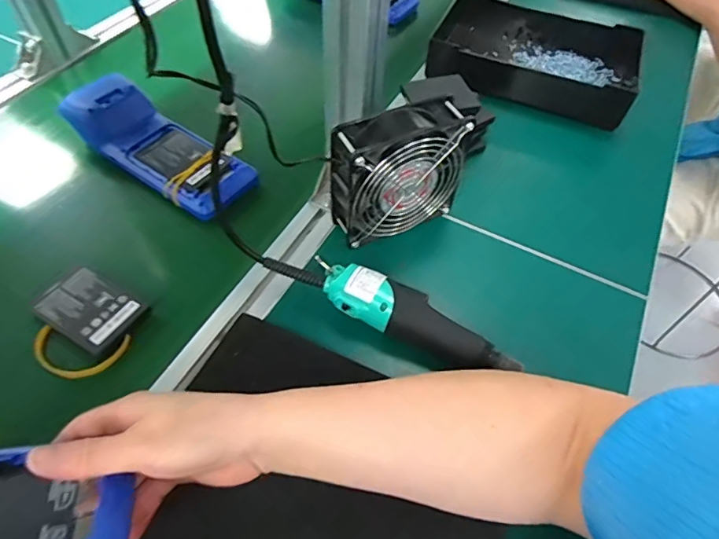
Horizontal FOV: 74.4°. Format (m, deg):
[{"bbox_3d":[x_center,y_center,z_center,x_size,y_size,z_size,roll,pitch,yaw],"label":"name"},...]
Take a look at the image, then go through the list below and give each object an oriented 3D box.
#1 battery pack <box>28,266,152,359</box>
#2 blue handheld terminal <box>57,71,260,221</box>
[{"bbox_3d":[-0.235,0.033,0.413,0.089,0.008,0.059,29,58,16],"label":"battery pack"},{"bbox_3d":[-0.218,-0.139,0.509,0.226,0.040,0.079,33,59,18],"label":"blue handheld terminal"}]

